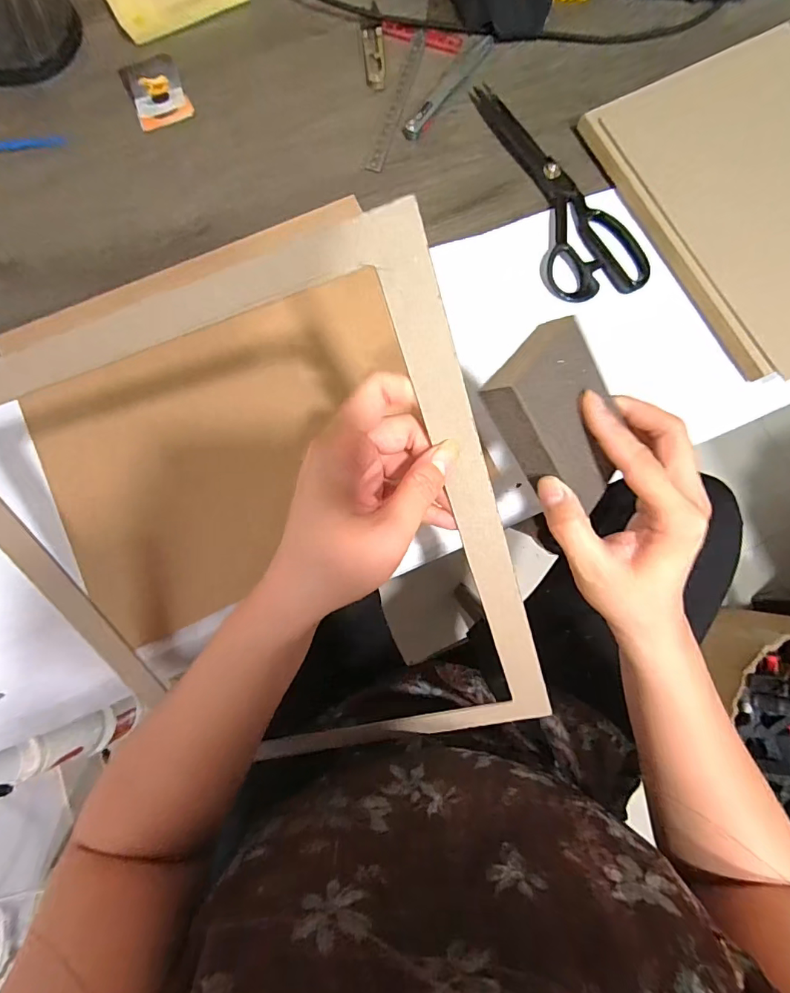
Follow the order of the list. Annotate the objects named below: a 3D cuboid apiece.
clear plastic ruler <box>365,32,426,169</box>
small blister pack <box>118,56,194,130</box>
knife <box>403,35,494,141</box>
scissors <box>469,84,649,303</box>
[{"bbox_3d":[0.004,-0.382,0.450,0.014,0.004,0.165,17,81,0],"label":"clear plastic ruler"},{"bbox_3d":[-0.228,-0.388,0.452,0.050,0.004,0.075,-24,83,-6],"label":"small blister pack"},{"bbox_3d":[0.052,-0.397,0.455,0.016,0.005,0.143,35,82,3],"label":"knife"},{"bbox_3d":[0.154,-0.292,0.437,0.088,0.013,0.236,-18,82,-5],"label":"scissors"}]

